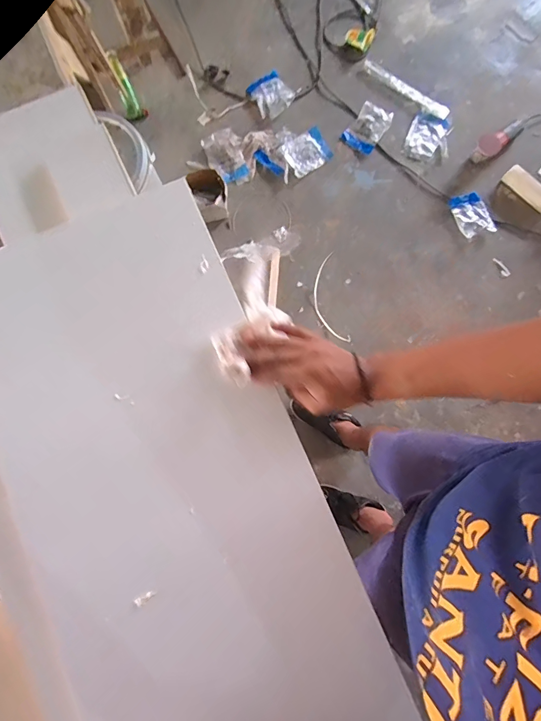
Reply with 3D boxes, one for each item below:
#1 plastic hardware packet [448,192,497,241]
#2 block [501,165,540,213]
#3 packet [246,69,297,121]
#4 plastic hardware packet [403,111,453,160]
[{"bbox_3d":[0.752,-0.542,1.444,0.124,0.014,0.172,-17,81,-3],"label":"plastic hardware packet"},{"bbox_3d":[0.968,-0.642,1.456,0.057,0.061,0.202,-44,84,-7],"label":"block"},{"bbox_3d":[0.001,-1.050,1.536,0.147,0.025,0.177,-37,85,-2],"label":"packet"},{"bbox_3d":[0.620,-0.869,1.513,0.168,0.008,0.207,23,81,3],"label":"plastic hardware packet"}]

